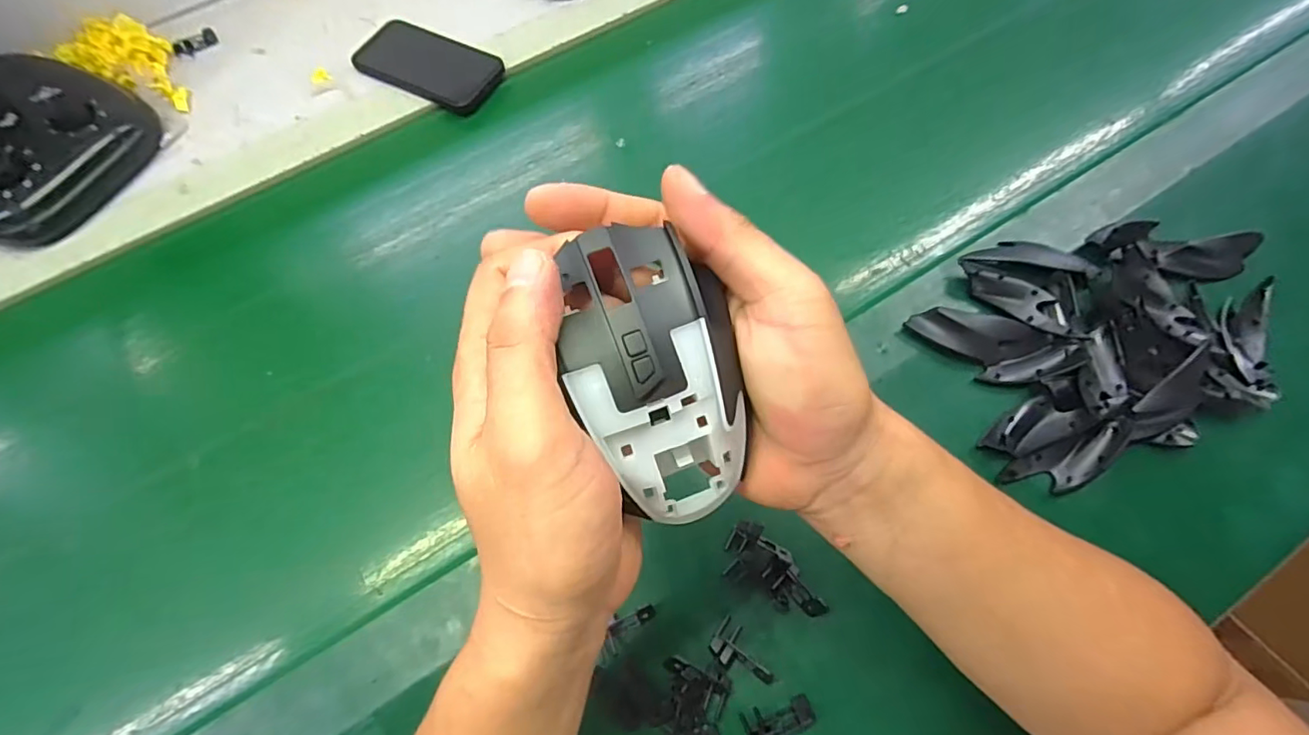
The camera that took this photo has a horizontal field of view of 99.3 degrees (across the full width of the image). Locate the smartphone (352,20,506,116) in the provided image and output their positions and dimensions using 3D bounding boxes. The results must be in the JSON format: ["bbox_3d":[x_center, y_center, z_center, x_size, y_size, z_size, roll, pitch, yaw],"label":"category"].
[{"bbox_3d":[-0.224,-0.299,0.549,0.144,0.008,0.075,25,72,11],"label":"smartphone"}]

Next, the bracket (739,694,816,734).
[{"bbox_3d":[0.077,0.217,0.343,0.044,0.016,0.023,-22,70,-6],"label":"bracket"}]

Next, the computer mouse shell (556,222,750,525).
[{"bbox_3d":[0.000,0.007,0.205,0.064,0.033,0.112,-13,103,-11],"label":"computer mouse shell"}]

